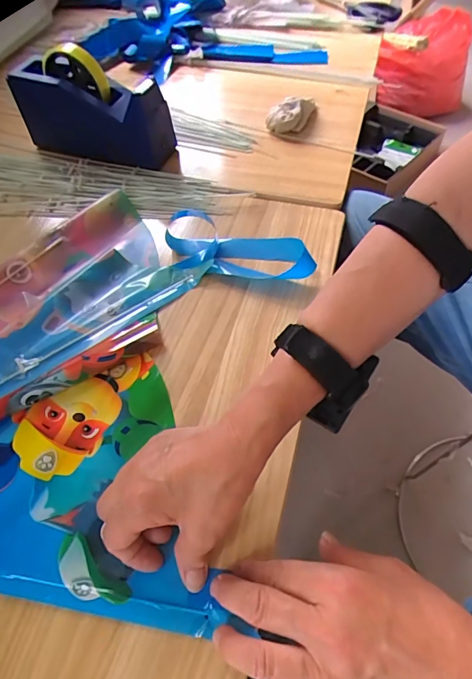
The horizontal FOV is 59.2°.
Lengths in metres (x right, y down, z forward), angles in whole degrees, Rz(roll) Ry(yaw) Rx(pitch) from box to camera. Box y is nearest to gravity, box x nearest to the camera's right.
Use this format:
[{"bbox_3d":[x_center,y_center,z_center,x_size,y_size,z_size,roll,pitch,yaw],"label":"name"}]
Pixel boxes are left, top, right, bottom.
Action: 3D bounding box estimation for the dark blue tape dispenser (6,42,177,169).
[{"bbox_3d":[-0.191,-0.308,0.553,0.210,0.115,0.069,19,60,15],"label":"dark blue tape dispenser"}]

